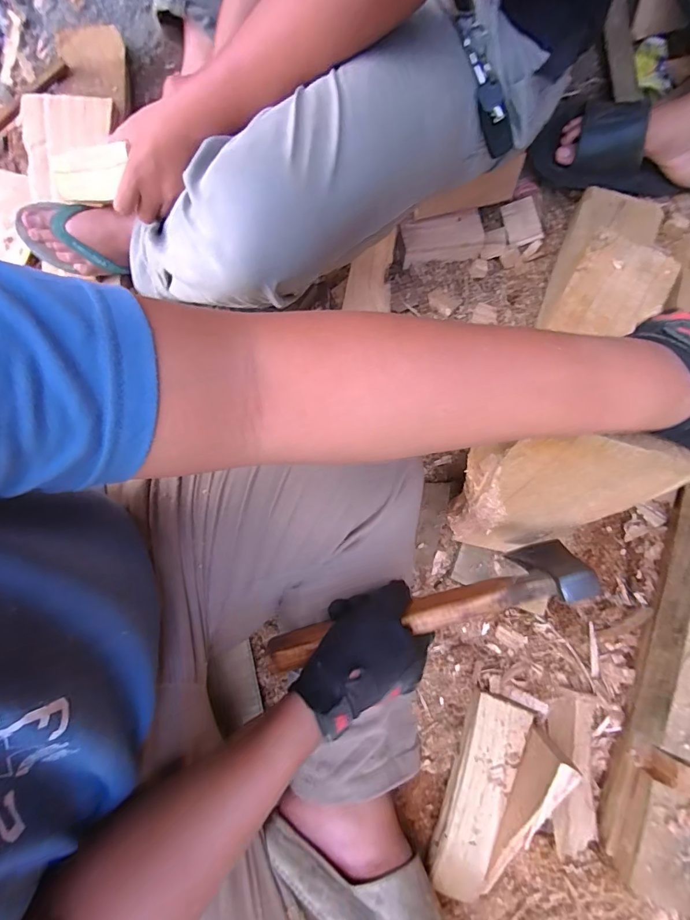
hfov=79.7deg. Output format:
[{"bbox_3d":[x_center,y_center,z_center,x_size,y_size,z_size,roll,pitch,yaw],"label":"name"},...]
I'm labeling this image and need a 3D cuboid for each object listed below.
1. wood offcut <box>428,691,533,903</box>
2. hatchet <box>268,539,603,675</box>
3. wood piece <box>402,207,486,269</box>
[{"bbox_3d":[0.156,0.391,0.484,0.066,0.031,0.211,20,78,5],"label":"wood offcut"},{"bbox_3d":[0.072,0.147,0.402,0.311,0.040,0.051,-19,77,8],"label":"hatchet"},{"bbox_3d":[0.158,-0.359,0.671,0.127,0.022,0.070,-10,98,1],"label":"wood piece"}]

